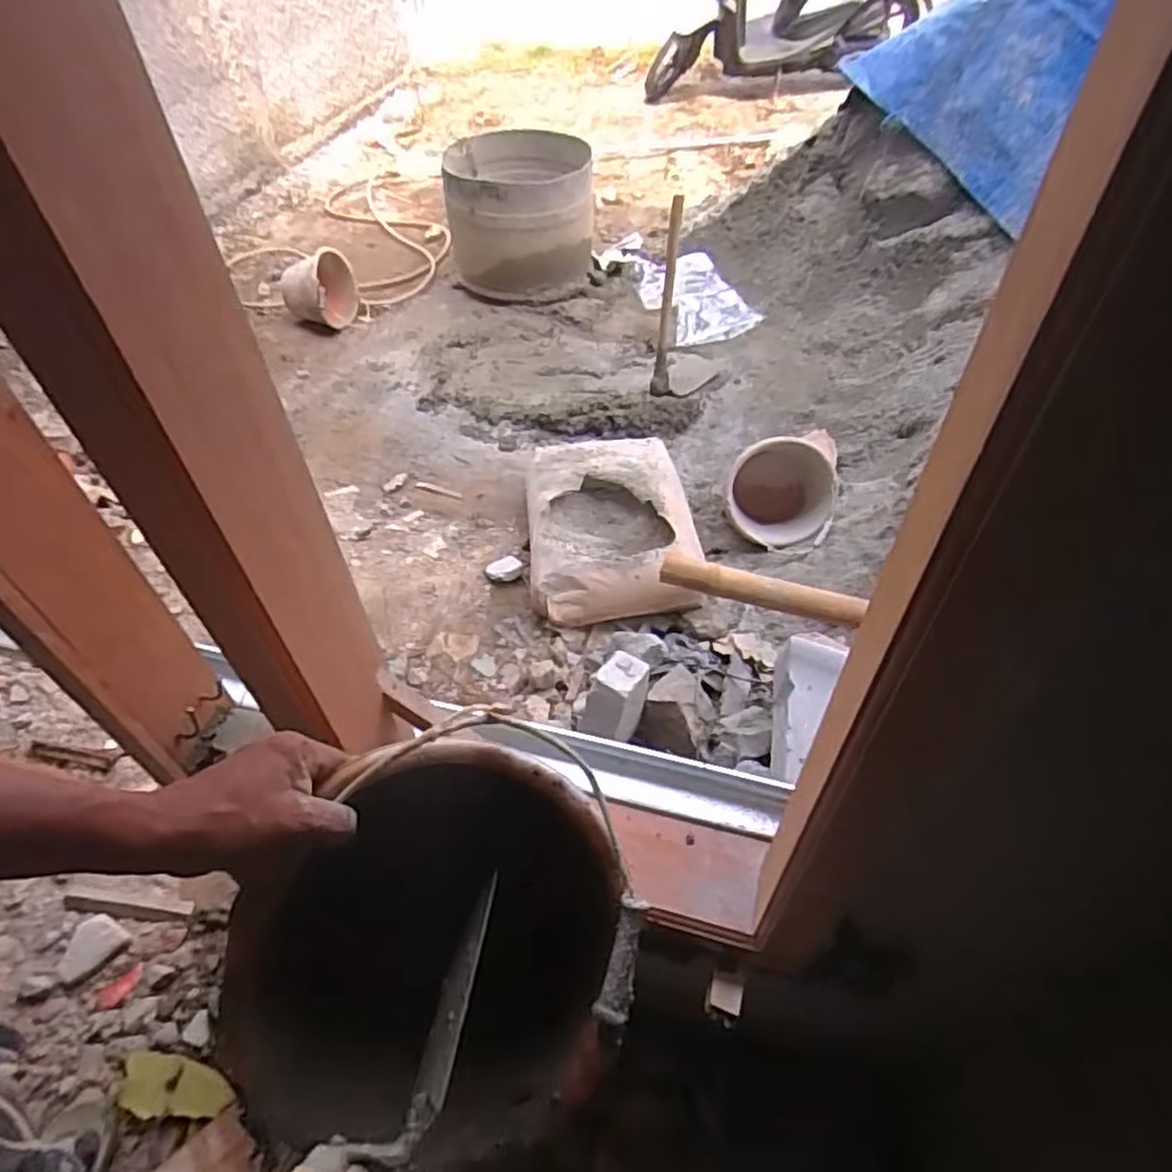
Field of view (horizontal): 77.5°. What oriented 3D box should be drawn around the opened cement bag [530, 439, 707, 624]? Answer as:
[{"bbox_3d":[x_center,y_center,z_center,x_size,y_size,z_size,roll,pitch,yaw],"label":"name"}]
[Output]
[{"bbox_3d":[0.049,-0.175,1.896,0.408,0.139,0.643,-6,49,-3],"label":"opened cement bag"}]

